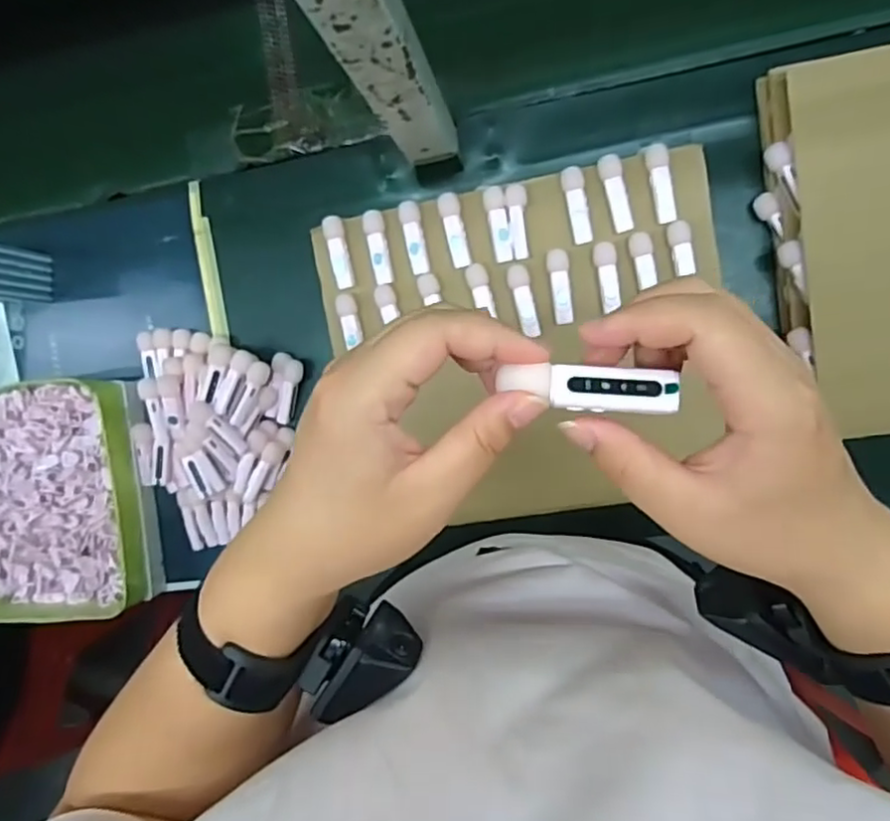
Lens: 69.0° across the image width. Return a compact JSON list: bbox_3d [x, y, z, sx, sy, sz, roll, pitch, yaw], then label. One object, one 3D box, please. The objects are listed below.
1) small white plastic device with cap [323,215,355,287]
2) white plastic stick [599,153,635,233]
[{"bbox_3d":[-0.096,-0.143,0.586,0.017,0.010,0.063,-10,90,10],"label":"small white plastic device with cap"},{"bbox_3d":[0.145,-0.183,0.547,0.018,0.009,0.063,-15,89,10],"label":"white plastic stick"}]

